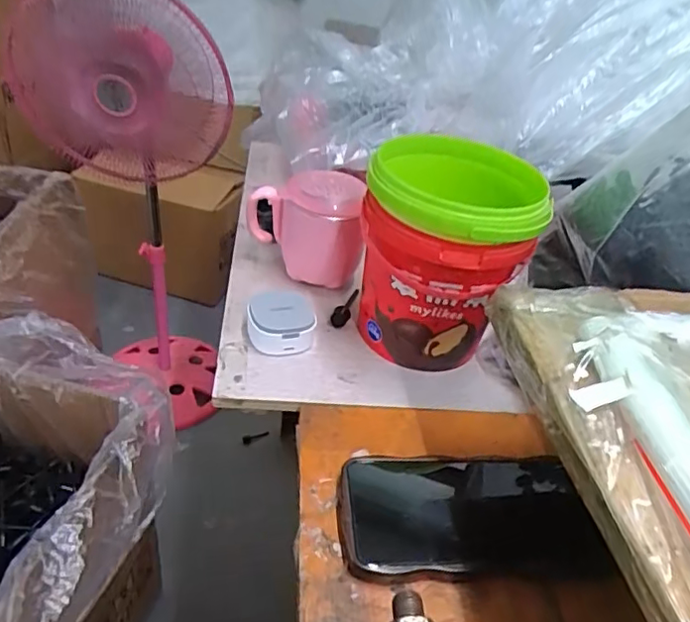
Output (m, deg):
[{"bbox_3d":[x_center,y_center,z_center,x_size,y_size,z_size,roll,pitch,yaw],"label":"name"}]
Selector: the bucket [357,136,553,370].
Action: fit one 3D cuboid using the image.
[{"bbox_3d":[0.076,-0.043,0.471,0.123,0.154,0.129,6,37,-5],"label":"bucket"}]

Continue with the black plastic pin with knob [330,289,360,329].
[{"bbox_3d":[0.001,-0.005,0.527,0.014,0.016,0.061,16,37,8],"label":"black plastic pin with knob"}]

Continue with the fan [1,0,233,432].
[{"bbox_3d":[-0.414,-0.219,1.198,0.325,0.866,0.413,-6,40,-20],"label":"fan"}]

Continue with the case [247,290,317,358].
[{"bbox_3d":[-0.054,0.008,0.482,0.053,0.029,0.054,2,38,-10],"label":"case"}]

